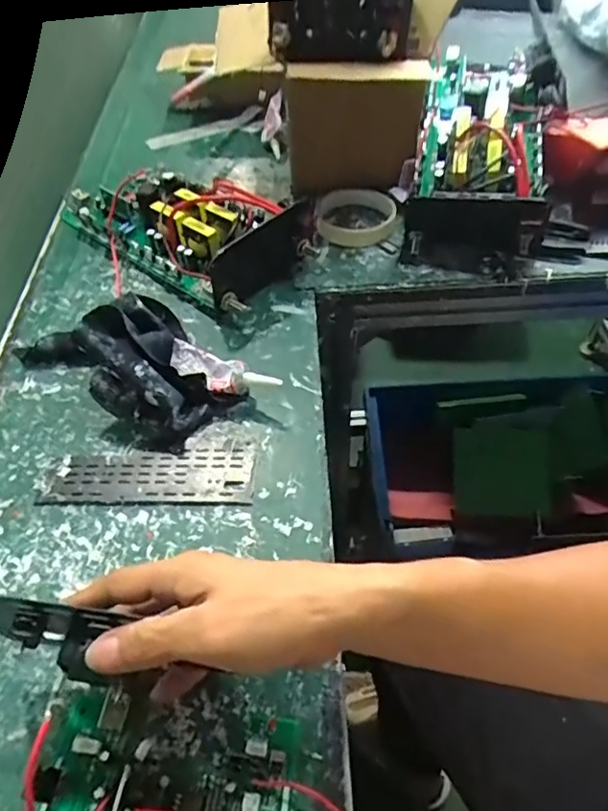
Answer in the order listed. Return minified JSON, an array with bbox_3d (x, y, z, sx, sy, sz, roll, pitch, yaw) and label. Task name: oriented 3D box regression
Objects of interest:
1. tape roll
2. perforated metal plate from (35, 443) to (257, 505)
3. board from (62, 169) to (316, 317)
[{"bbox_3d":[0.057,-0.204,0.604,0.088,0.023,0.088,-1,50,1],"label":"tape roll"},{"bbox_3d":[-0.114,0.050,0.415,0.152,0.004,0.048,-1,50,1],"label":"perforated metal plate"},{"bbox_3d":[-0.133,-0.198,0.580,0.280,0.060,0.139,32,58,25],"label":"board"}]

